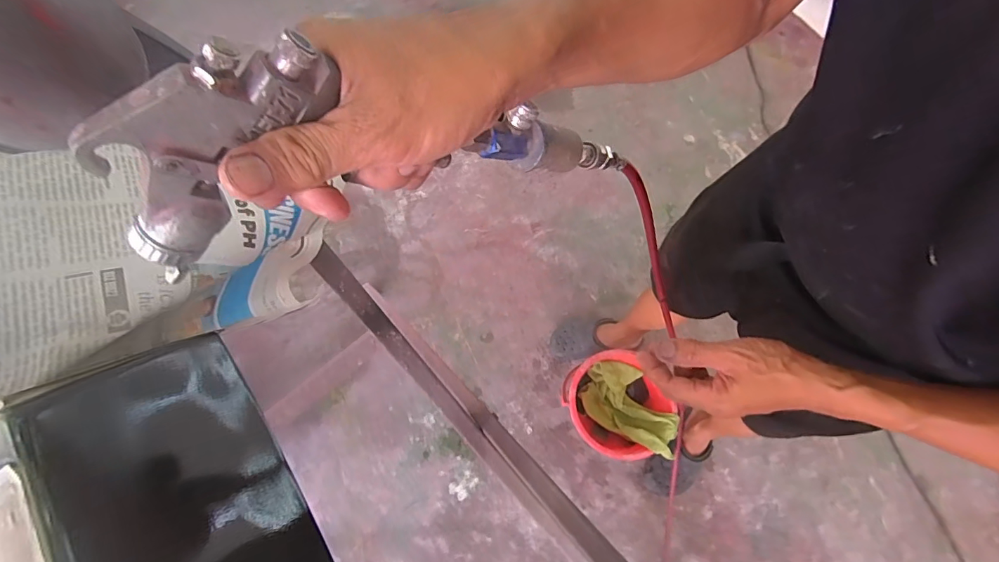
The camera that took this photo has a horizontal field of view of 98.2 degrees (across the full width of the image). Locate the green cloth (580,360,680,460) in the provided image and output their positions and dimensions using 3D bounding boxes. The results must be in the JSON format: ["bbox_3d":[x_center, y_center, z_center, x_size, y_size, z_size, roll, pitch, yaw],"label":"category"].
[{"bbox_3d":[0.324,0.297,1.055,0.239,0.091,0.166,26,71,11],"label":"green cloth"}]

